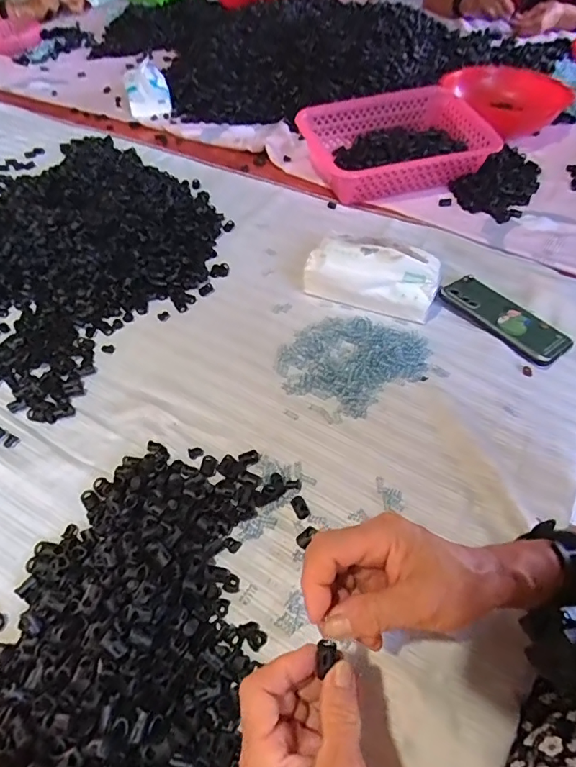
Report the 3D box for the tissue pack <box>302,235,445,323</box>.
[{"bbox_3d":[0.112,-0.144,0.621,0.165,0.069,0.080,21,54,17],"label":"tissue pack"}]

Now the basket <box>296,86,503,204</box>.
[{"bbox_3d":[0.197,-0.431,0.861,0.325,0.101,0.192,-18,53,-13],"label":"basket"}]

